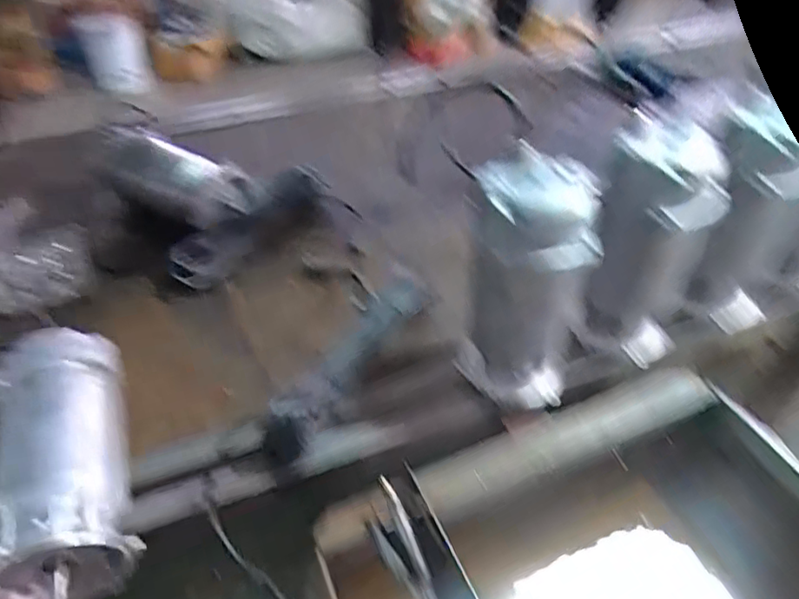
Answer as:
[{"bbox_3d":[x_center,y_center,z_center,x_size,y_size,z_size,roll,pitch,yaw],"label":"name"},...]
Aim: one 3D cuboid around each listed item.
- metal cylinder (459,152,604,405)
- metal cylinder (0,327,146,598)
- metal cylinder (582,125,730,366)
[{"bbox_3d":[0.145,-0.014,0.701,0.138,0.287,0.110,14,45,16],"label":"metal cylinder"},{"bbox_3d":[-0.365,0.164,0.642,0.118,0.108,0.305,-17,45,-17],"label":"metal cylinder"},{"bbox_3d":[0.318,-0.065,0.767,0.133,0.294,0.115,14,45,16],"label":"metal cylinder"}]

